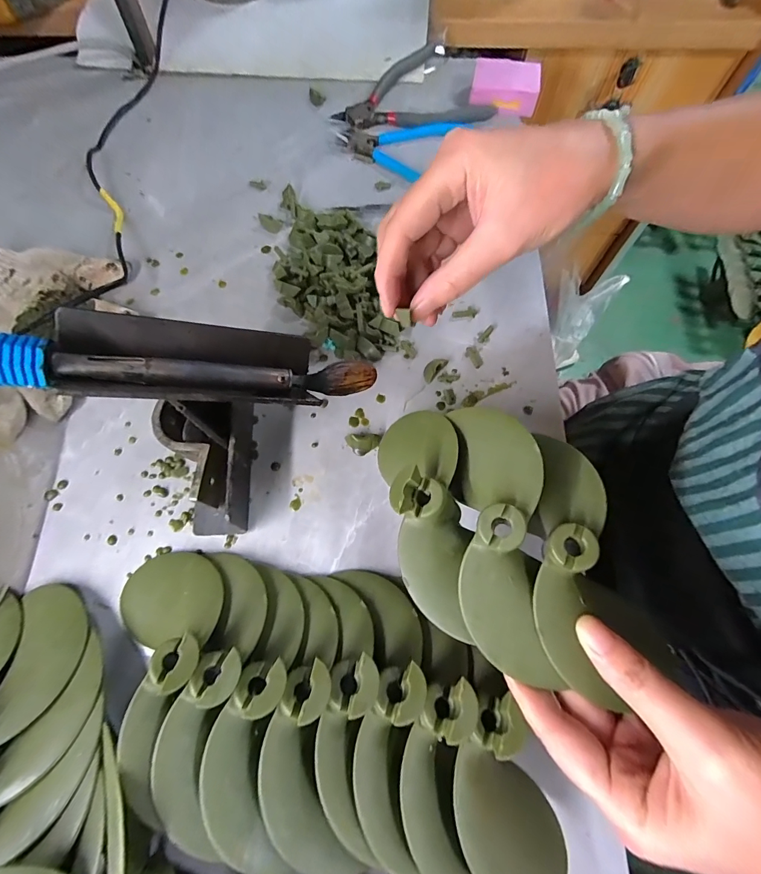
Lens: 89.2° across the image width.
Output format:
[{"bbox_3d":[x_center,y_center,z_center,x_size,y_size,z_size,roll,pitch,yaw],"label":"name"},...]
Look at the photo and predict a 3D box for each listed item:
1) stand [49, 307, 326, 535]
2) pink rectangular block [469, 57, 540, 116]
[{"bbox_3d":[-0.095,-0.010,0.243,0.115,0.122,0.107,-18,70,-5],"label":"stand"},{"bbox_3d":[0.139,-0.392,0.430,0.072,0.026,0.050,13,77,2],"label":"pink rectangular block"}]

